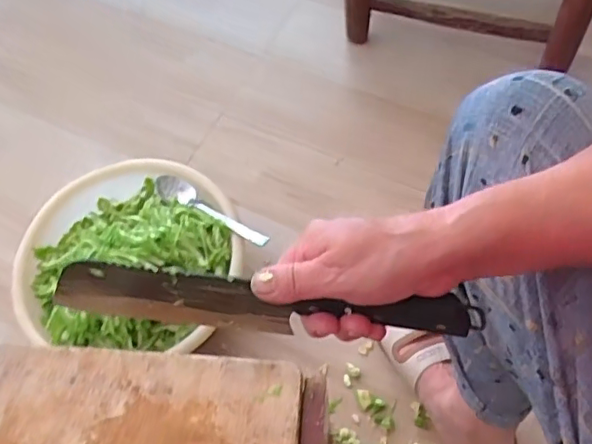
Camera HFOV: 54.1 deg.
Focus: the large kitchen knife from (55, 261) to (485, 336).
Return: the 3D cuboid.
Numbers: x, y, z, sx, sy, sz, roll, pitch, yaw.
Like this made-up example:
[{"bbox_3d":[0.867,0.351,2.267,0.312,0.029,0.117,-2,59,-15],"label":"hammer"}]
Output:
[{"bbox_3d":[-0.026,0.056,0.379,0.278,0.079,0.017,3,62,9],"label":"large kitchen knife"}]

